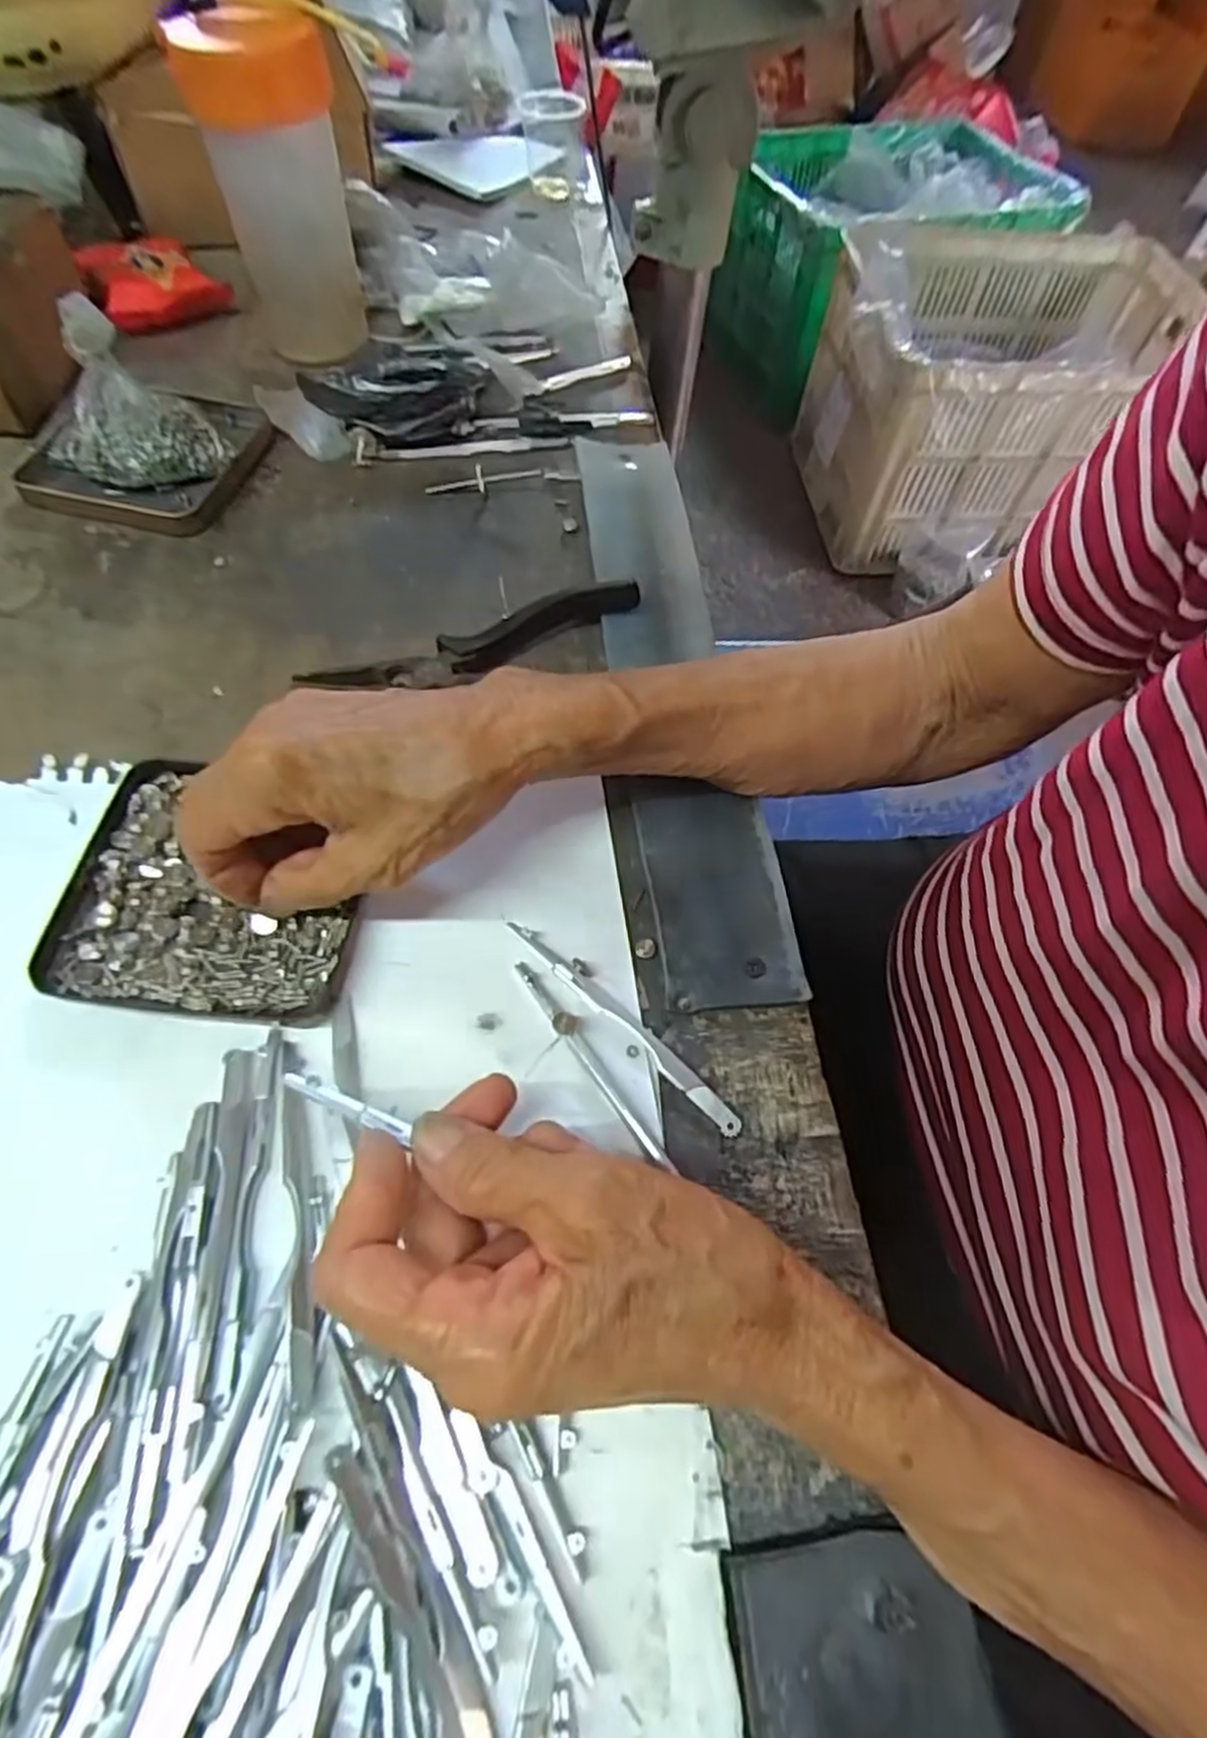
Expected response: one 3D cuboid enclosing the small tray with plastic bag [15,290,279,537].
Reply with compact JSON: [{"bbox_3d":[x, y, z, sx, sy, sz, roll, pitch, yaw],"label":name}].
[{"bbox_3d":[-0.239,-0.228,0.381,0.121,0.063,0.101,12,58,5],"label":"small tray with plastic bag"}]

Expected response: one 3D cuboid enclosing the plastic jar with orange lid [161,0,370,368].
[{"bbox_3d":[-0.174,-0.362,0.419,0.065,0.136,0.062,-18,60,-14],"label":"plastic jar with orange lid"}]

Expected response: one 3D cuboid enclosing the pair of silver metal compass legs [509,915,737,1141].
[{"bbox_3d":[0.006,0.049,0.262,0.102,0.005,0.010,40,64,21],"label":"pair of silver metal compass legs"}]

